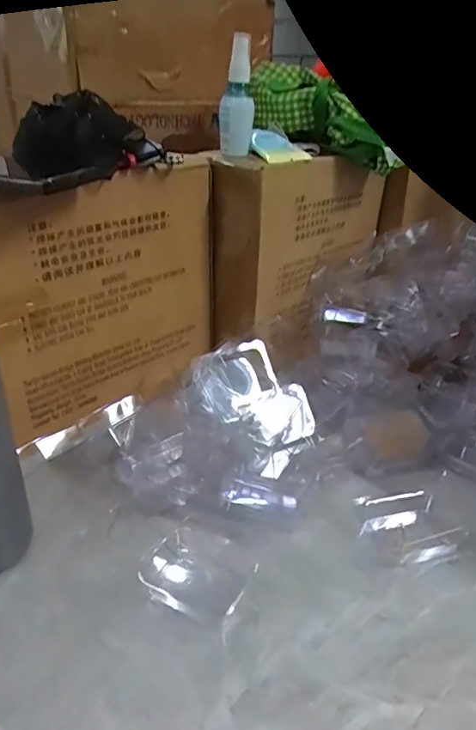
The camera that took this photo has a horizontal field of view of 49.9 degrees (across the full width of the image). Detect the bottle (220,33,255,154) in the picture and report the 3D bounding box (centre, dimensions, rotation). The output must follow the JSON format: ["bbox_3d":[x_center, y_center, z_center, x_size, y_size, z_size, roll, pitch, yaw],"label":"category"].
[{"bbox_3d":[-0.001,-0.294,0.563,0.035,0.115,0.032,5,30,4],"label":"bottle"}]

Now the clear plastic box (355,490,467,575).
[{"bbox_3d":[0.154,0.144,0.459,0.089,0.017,0.078,-8,31,-18],"label":"clear plastic box"}]

